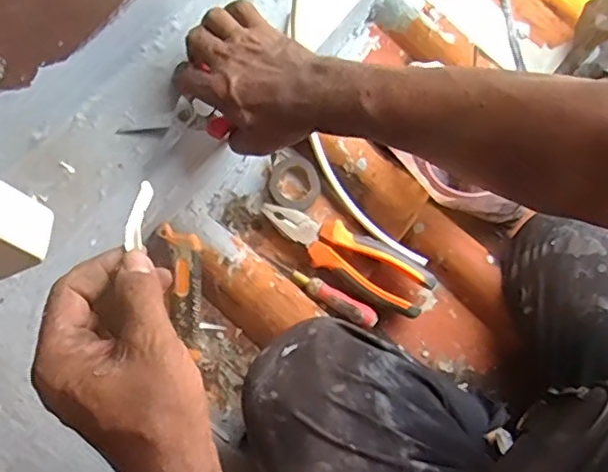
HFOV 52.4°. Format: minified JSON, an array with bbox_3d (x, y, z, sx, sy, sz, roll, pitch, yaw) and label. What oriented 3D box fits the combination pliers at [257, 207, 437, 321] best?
[{"bbox_3d":[0.046,0.016,0.655,0.190,0.021,0.055,28,72,9],"label":"combination pliers"}]

